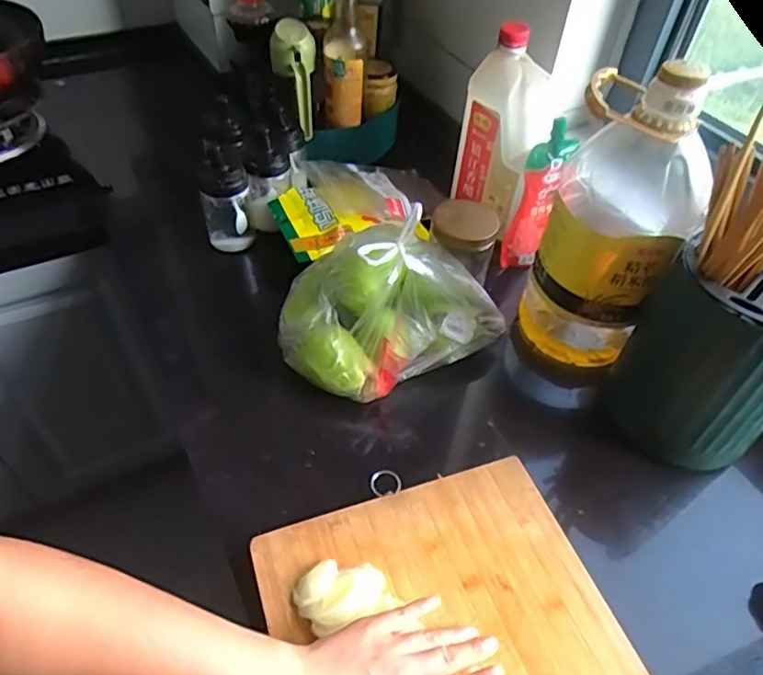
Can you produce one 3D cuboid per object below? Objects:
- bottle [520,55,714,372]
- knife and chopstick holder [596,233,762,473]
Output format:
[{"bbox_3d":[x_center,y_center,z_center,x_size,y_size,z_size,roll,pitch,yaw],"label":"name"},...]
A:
[{"bbox_3d":[0.243,-0.109,0.612,0.135,0.309,0.121,20,50,15],"label":"bottle"},{"bbox_3d":[0.323,0.021,0.558,0.141,0.197,0.127,9,48,5],"label":"knife and chopstick holder"}]

